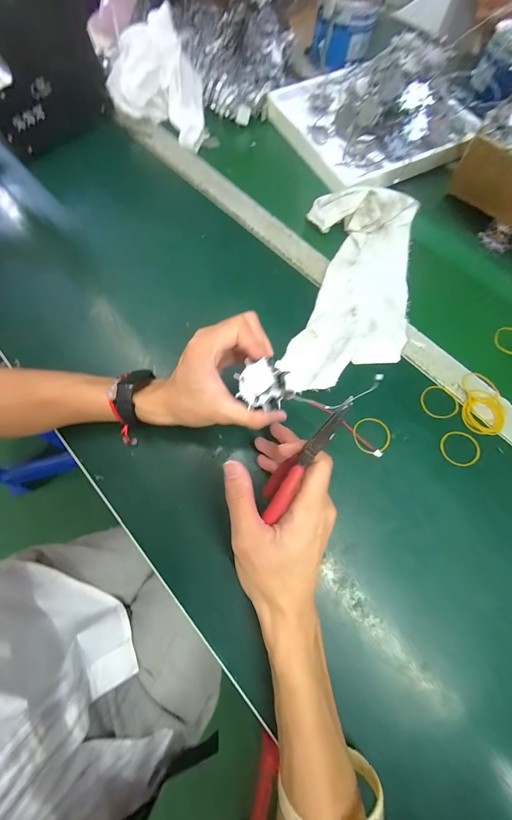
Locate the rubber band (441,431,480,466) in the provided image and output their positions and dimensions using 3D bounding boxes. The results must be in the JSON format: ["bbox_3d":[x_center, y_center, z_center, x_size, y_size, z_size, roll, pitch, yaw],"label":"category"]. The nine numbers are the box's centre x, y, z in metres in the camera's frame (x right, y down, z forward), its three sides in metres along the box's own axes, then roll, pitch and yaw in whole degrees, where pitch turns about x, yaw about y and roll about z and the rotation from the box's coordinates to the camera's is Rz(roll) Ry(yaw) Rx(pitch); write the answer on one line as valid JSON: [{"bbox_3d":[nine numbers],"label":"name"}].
[{"bbox_3d":[0.216,0.041,0.312,0.036,0.004,0.037,-3,71,9],"label":"rubber band"}]

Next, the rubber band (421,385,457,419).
[{"bbox_3d":[0.204,-0.009,0.328,0.040,0.004,0.039,1,70,-2],"label":"rubber band"}]

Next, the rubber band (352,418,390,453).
[{"bbox_3d":[0.126,0.026,0.316,0.034,0.006,0.037,1,70,-2],"label":"rubber band"}]

